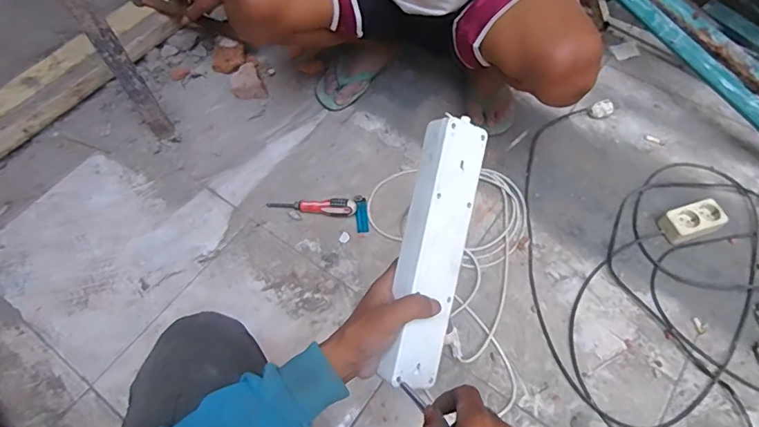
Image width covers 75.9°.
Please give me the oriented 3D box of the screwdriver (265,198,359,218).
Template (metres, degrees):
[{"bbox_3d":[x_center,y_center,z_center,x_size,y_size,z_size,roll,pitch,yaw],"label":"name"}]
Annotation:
[{"bbox_3d":[-0.133,-0.013,0.957,0.174,0.023,0.039,3,63,4],"label":"screwdriver"}]

